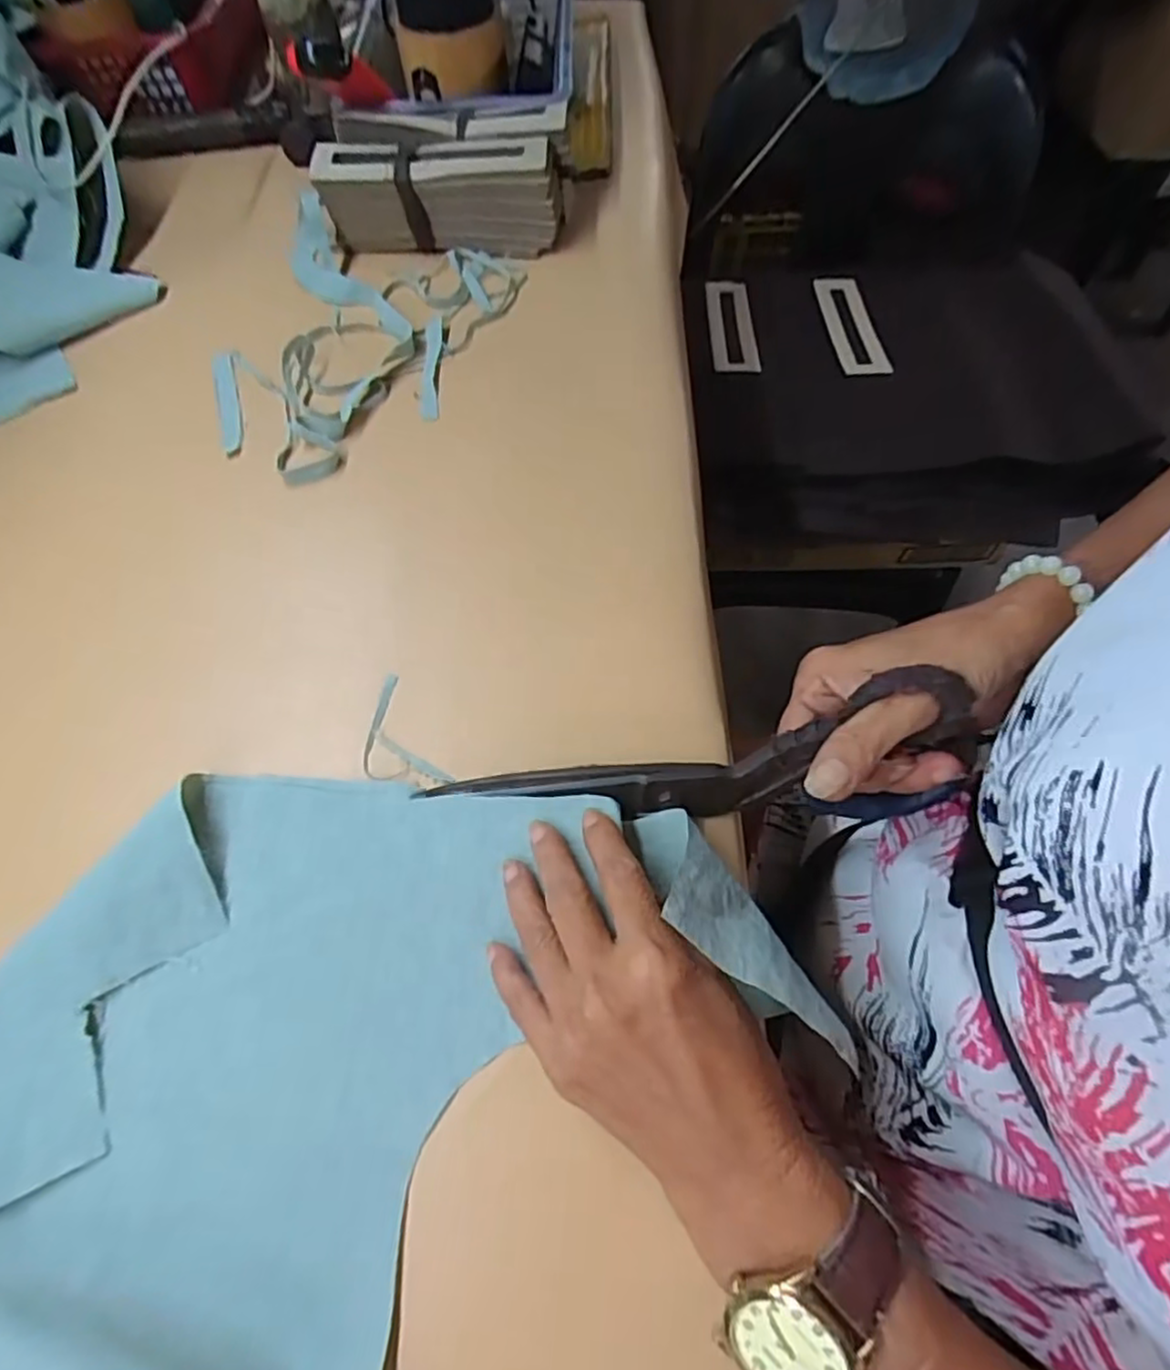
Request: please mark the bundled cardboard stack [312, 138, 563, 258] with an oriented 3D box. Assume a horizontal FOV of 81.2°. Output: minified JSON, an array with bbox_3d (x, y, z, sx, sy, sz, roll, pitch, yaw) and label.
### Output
[{"bbox_3d":[-0.100,-0.340,0.480,0.163,0.057,0.050,-4,62,0],"label":"bundled cardboard stack"}]

